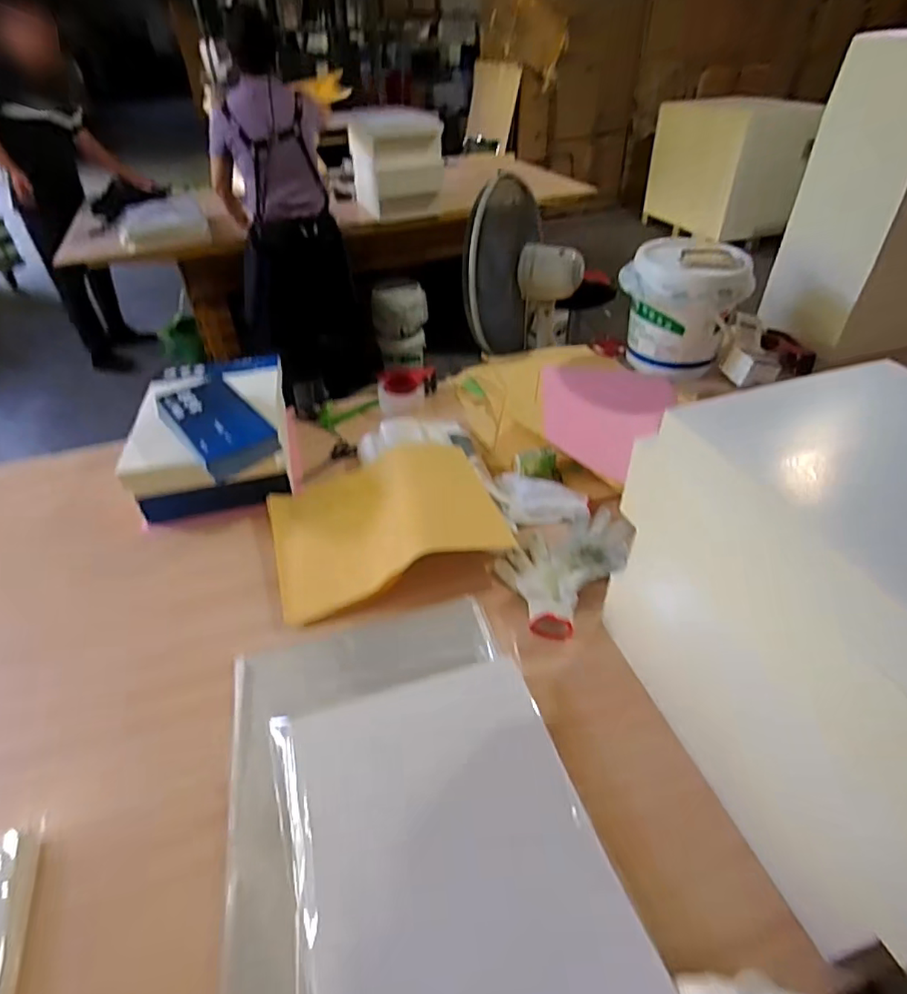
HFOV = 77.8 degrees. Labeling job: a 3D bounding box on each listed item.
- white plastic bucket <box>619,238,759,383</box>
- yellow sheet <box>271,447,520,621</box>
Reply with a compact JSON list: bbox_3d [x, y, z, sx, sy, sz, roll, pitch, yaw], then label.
[{"bbox_3d":[0.537,-0.452,1.338,0.267,0.252,0.221,15,43,19],"label":"white plastic bucket"},{"bbox_3d":[-0.124,0.025,0.959,0.374,0.069,0.311,-15,41,-15],"label":"yellow sheet"}]

